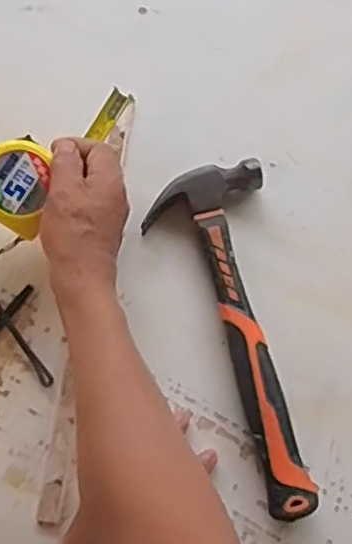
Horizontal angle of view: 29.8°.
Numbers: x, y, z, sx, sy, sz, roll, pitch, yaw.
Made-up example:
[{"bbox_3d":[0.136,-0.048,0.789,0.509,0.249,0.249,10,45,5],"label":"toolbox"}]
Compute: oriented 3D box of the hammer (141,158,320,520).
[{"bbox_3d":[0.041,0.048,0.519,0.094,0.027,0.276,-8,74,-4],"label":"hammer"}]

